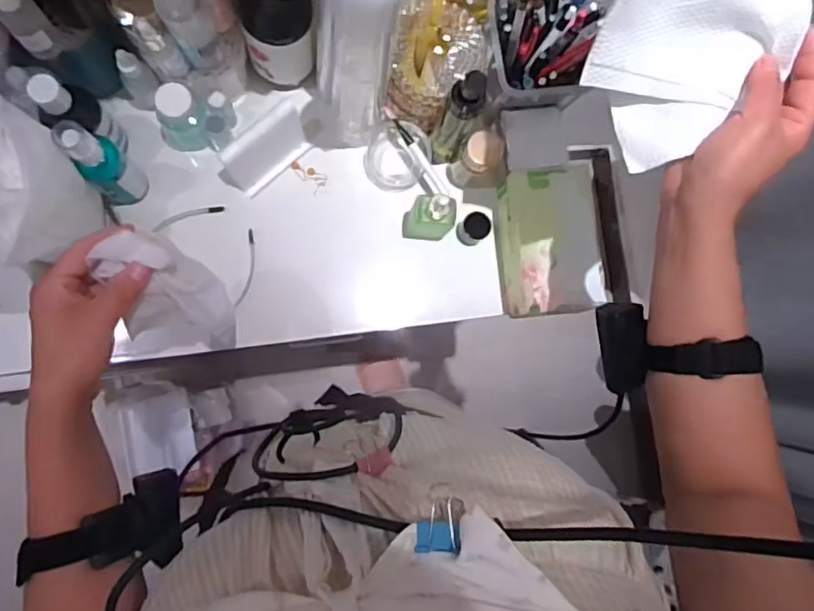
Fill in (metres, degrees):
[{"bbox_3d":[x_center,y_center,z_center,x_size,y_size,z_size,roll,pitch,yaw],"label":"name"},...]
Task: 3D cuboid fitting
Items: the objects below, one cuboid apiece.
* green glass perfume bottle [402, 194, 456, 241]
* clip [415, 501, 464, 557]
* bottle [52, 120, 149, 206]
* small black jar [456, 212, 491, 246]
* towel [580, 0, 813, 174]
[{"bbox_3d":[0.028,-0.099,0.645,0.047,0.107,0.035,11,84,-6],"label":"green glass perfume bottle"},{"bbox_3d":[0.018,0.107,0.279,0.025,0.012,0.023,-12,62,23],"label":"clip"},{"bbox_3d":[-0.307,-0.141,0.586,0.039,0.151,0.044,41,82,-3],"label":"bottle"},{"bbox_3d":[0.079,-0.091,0.690,0.034,0.039,0.032,1,86,-7],"label":"small black jar"},{"bbox_3d":[0.180,-0.194,0.378,0.124,0.098,0.148,-39,91,-9],"label":"towel"}]

